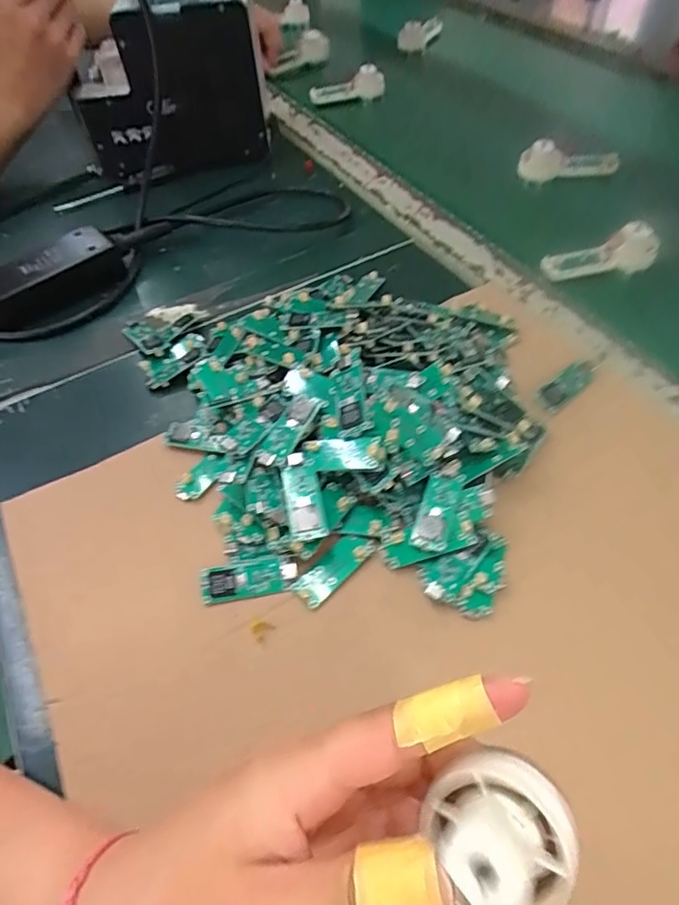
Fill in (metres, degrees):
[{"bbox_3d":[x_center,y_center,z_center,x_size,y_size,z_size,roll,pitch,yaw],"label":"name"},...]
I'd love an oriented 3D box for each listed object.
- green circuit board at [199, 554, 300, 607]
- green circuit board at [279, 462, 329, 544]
[{"bbox_3d":[-0.049,0.070,0.306,0.052,0.004,0.020,-8,73,-5],"label":"green circuit board"},{"bbox_3d":[-0.020,0.026,0.310,0.020,0.007,0.044,-11,53,-3],"label":"green circuit board"}]

